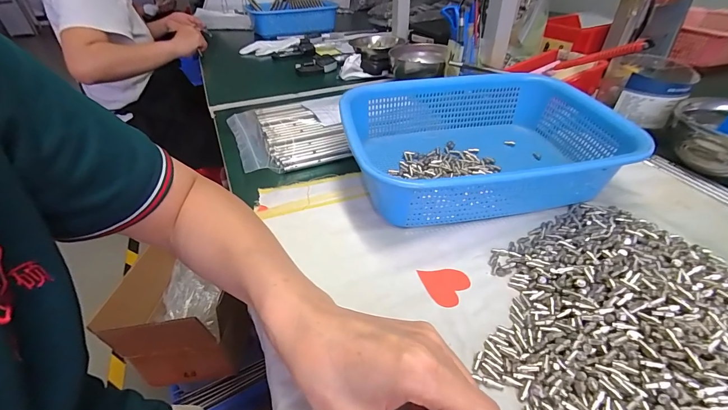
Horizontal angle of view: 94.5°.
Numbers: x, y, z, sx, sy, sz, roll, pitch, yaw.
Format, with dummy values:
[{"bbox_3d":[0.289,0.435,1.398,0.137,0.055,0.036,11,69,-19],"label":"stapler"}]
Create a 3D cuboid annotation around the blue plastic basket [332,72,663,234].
[{"bbox_3d":[0.129,-0.068,0.377,0.281,0.082,0.207,-9,38,-9],"label":"blue plastic basket"}]

